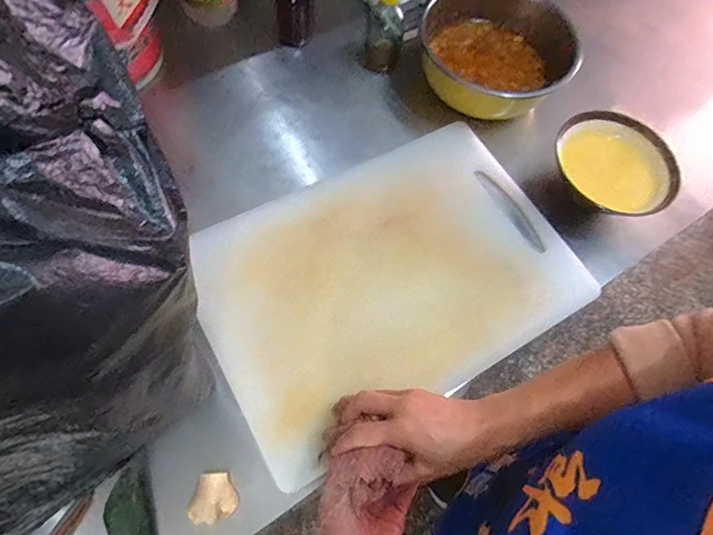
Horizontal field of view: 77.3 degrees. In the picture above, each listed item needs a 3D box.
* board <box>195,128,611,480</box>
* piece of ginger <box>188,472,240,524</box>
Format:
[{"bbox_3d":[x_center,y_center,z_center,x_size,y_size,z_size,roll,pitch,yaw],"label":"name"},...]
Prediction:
[{"bbox_3d":[0.045,0.005,0.599,0.478,0.029,0.329,-27,74,-16],"label":"board"},{"bbox_3d":[-0.145,0.235,0.458,0.042,0.020,0.044,-4,67,-7],"label":"piece of ginger"}]

